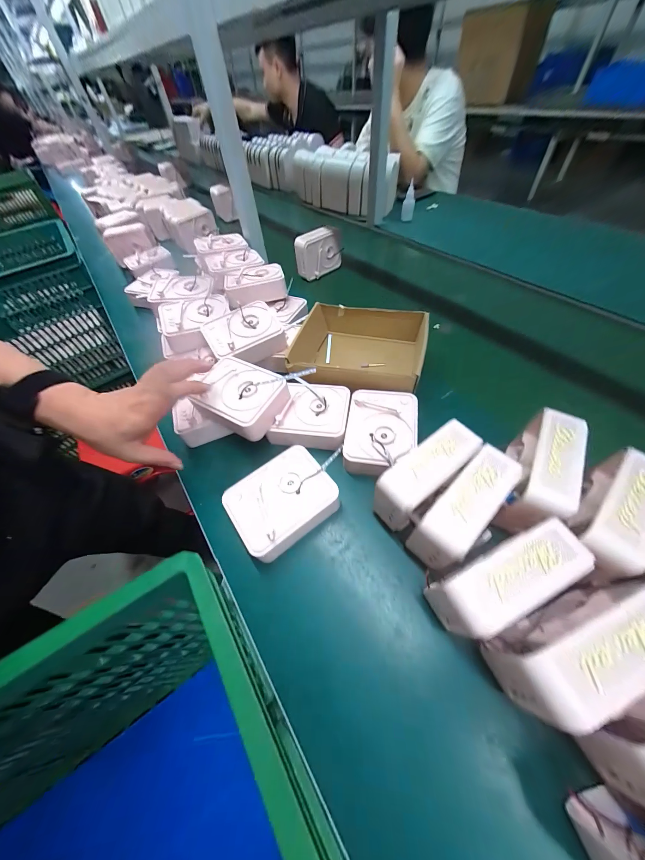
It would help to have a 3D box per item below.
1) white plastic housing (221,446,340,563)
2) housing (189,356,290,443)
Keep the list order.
[{"bbox_3d":[-0.052,0.092,0.354,0.124,0.050,0.096,-29,55,-16],"label":"white plastic housing"},{"bbox_3d":[-0.119,-0.047,0.406,0.120,0.051,0.098,22,58,21],"label":"housing"}]

